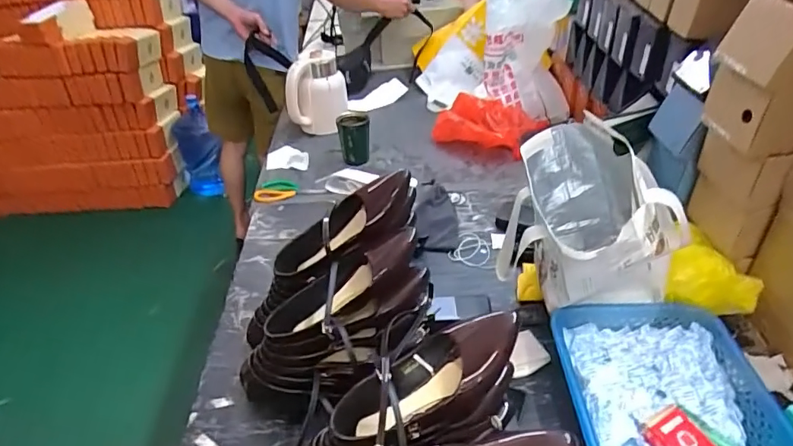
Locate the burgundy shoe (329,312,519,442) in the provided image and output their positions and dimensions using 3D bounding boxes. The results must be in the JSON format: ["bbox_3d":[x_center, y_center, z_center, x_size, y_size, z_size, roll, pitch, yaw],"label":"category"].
[{"bbox_3d":[0.037,0.182,0.564,0.231,0.061,0.073,-31,37,6],"label":"burgundy shoe"}]

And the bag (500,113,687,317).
[{"bbox_3d":[0.283,-0.005,0.748,0.211,0.224,0.249,-10,36,-9],"label":"bag"}]

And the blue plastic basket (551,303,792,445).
[{"bbox_3d":[0.348,0.255,0.635,0.244,0.076,0.328,-1,36,3],"label":"blue plastic basket"}]

